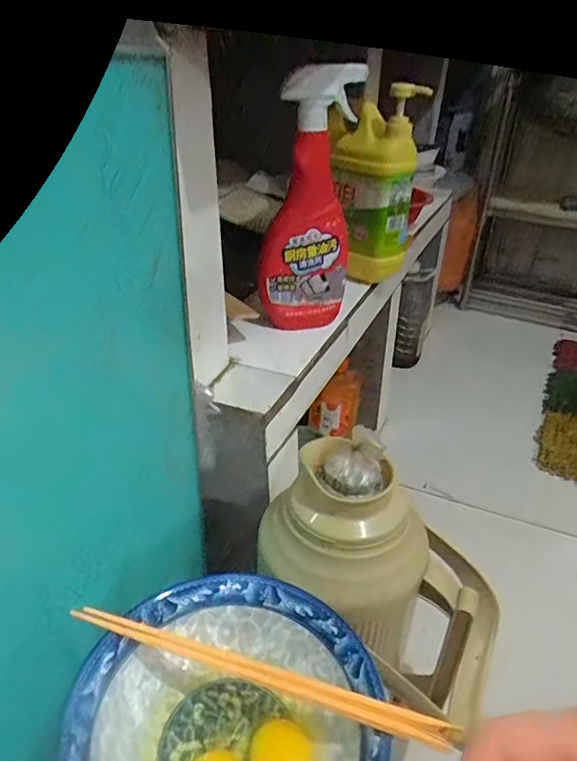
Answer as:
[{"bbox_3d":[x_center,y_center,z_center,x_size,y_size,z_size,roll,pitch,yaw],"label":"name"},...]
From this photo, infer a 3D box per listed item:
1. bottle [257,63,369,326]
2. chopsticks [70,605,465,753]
[{"bbox_3d":[0.021,-0.183,0.569,0.082,0.260,0.059,-25,42,-35],"label":"bottle"},{"bbox_3d":[-0.020,0.172,0.320,0.235,0.008,0.014,12,34,14],"label":"chopsticks"}]

